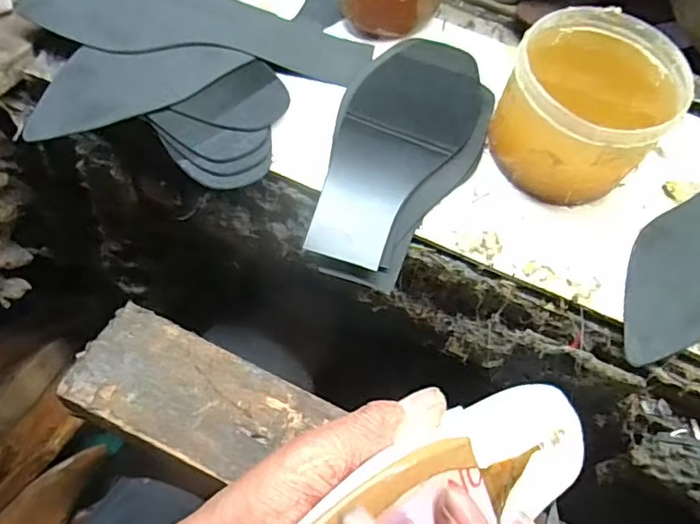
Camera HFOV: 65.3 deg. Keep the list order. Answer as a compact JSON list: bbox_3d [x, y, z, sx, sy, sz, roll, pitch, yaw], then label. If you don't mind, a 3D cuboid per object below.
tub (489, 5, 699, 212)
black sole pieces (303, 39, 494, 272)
[{"bbox_3d":[0.153,-0.101,0.362,0.109,0.076,0.103,-41,73,-20],"label":"tub"},{"bbox_3d":[0.040,-0.083,0.380,0.098,0.015,0.199,17,64,5],"label":"black sole pieces"}]

